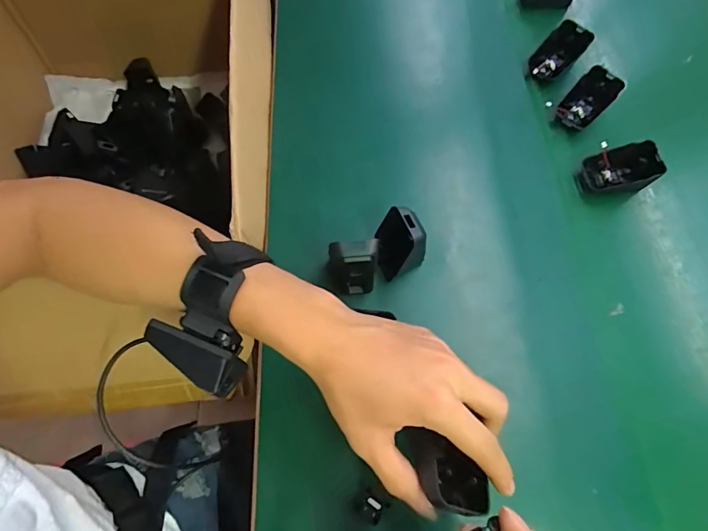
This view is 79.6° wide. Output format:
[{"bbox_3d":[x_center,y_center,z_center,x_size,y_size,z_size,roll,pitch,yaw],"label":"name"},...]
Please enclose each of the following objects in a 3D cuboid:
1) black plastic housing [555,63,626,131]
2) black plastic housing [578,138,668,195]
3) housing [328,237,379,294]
[{"bbox_3d":[0.260,-0.183,0.473,0.045,0.038,0.061,43,71,14],"label":"black plastic housing"},{"bbox_3d":[0.274,-0.098,0.439,0.064,0.041,0.046,2,67,-2],"label":"black plastic housing"},{"bbox_3d":[-0.001,0.003,0.364,0.039,0.066,0.023,-4,67,-5],"label":"housing"}]

